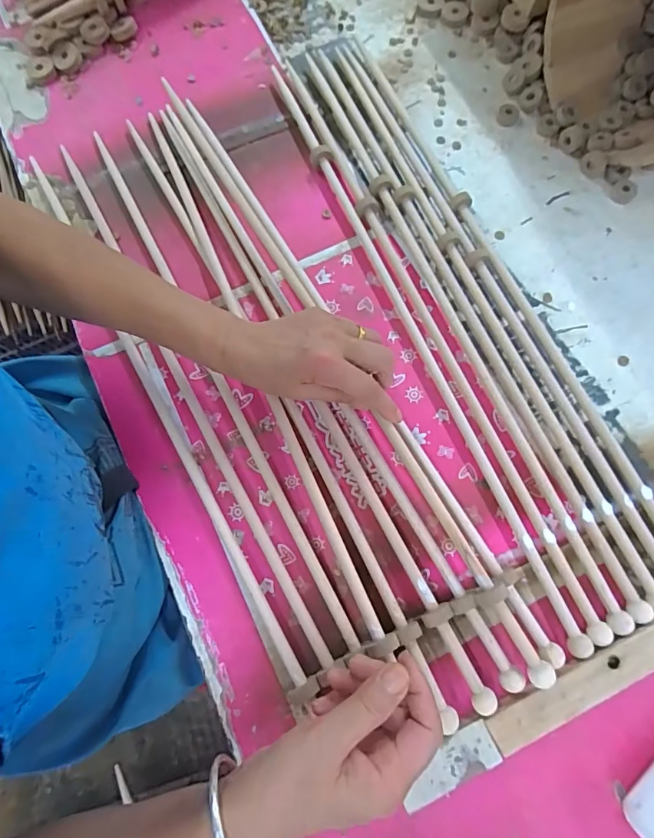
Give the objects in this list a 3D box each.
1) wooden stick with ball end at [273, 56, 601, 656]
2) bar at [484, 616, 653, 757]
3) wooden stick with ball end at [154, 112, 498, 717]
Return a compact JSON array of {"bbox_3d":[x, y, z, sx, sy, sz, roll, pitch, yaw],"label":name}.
[{"bbox_3d":[0.081,-0.113,0.448,0.019,0.020,0.684,-22,74,-4],"label":"wooden stick with ball end"},{"bbox_3d":[0.220,0.198,0.347,0.205,0.021,0.030,-26,74,-5],"label":"bar"},{"bbox_3d":[-0.036,-0.065,0.436,0.015,0.022,0.698,-27,74,-6],"label":"wooden stick with ball end"}]

